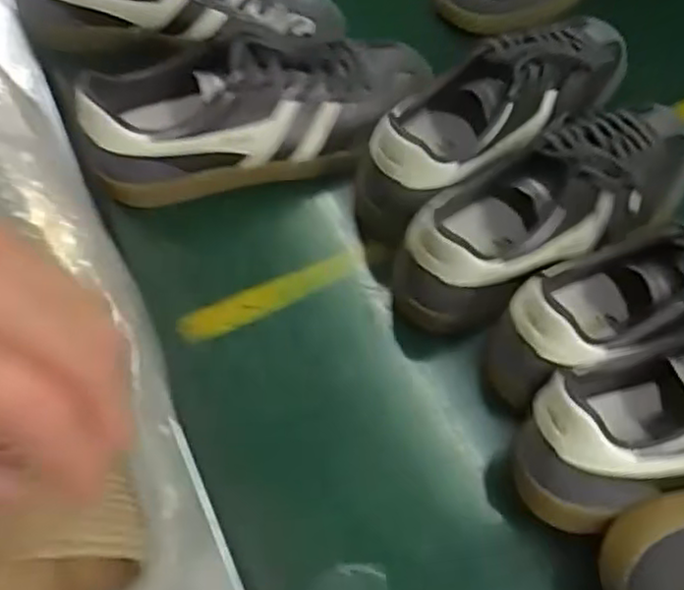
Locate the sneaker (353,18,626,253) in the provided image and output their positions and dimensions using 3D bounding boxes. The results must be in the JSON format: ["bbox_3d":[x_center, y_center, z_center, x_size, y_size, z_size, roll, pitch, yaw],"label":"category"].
[{"bbox_3d":[0.122,-0.139,0.526,0.261,0.093,0.089,-40,70,-17],"label":"sneaker"}]

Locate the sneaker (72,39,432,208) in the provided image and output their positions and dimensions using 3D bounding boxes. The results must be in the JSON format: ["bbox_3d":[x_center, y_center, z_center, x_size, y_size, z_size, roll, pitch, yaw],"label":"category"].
[{"bbox_3d":[-0.054,-0.140,0.522,0.255,0.091,0.083,-13,65,-7],"label":"sneaker"}]

